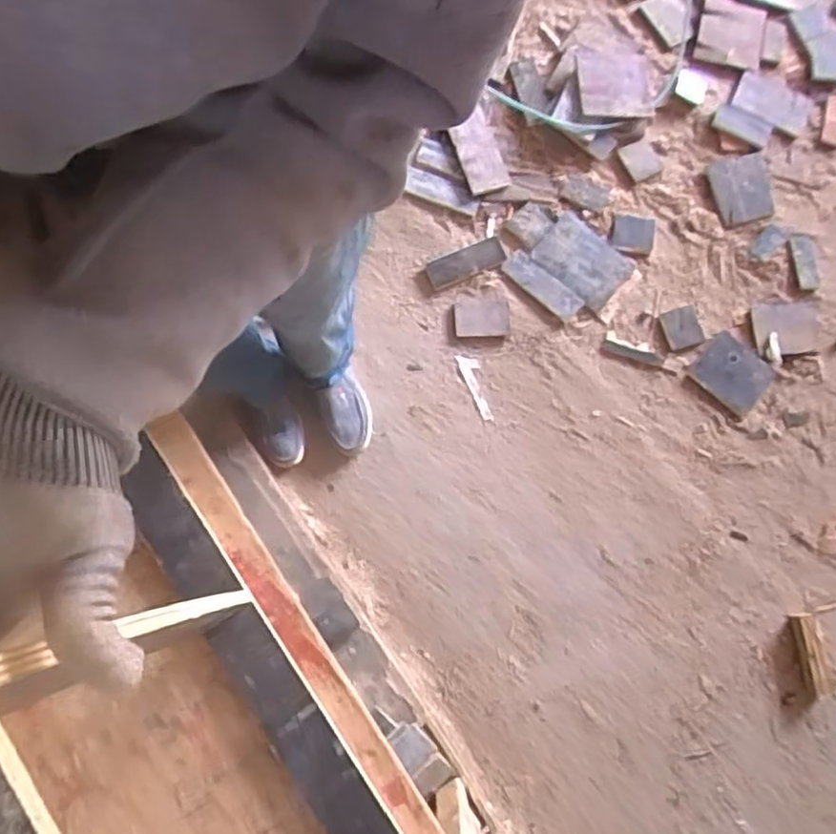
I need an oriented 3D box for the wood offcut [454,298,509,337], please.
[{"bbox_3d":[0.141,-0.221,1.525,0.121,0.015,0.082,-3,81,-4],"label":"wood offcut"}]

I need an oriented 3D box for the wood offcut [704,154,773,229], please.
[{"bbox_3d":[0.713,-0.501,1.518,0.110,0.021,0.149,-17,84,25],"label":"wood offcut"}]

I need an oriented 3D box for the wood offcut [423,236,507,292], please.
[{"bbox_3d":[0.106,-0.345,1.539,0.171,0.021,0.067,-22,82,-7],"label":"wood offcut"}]

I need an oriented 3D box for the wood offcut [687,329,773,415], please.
[{"bbox_3d":[0.690,-0.096,1.510,0.153,0.026,0.126,42,94,9],"label":"wood offcut"}]

